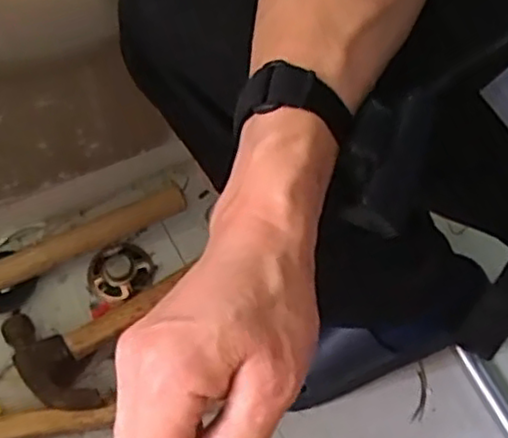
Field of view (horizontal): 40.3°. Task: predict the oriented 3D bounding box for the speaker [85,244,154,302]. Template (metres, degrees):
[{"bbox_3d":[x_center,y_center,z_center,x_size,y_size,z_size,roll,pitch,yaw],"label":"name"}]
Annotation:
[{"bbox_3d":[-0.150,0.059,0.780,0.073,0.034,0.062,-18,63,-12],"label":"speaker"}]

